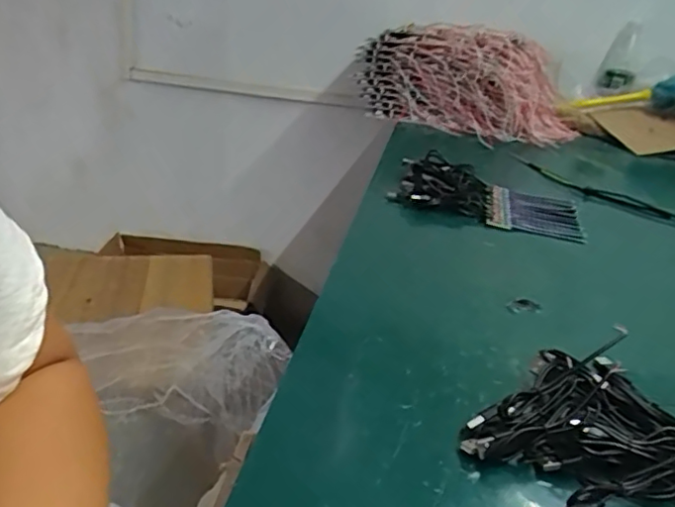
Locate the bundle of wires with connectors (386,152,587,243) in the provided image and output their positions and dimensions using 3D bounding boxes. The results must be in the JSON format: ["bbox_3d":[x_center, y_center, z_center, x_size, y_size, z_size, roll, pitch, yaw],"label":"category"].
[{"bbox_3d":[0.212,-0.073,0.849,0.267,0.047,0.170,17,29,23],"label":"bundle of wires with connectors"}]

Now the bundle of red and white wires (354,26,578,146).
[{"bbox_3d":[0.243,-0.346,1.208,0.411,0.182,0.133,19,30,26],"label":"bundle of red and white wires"}]

